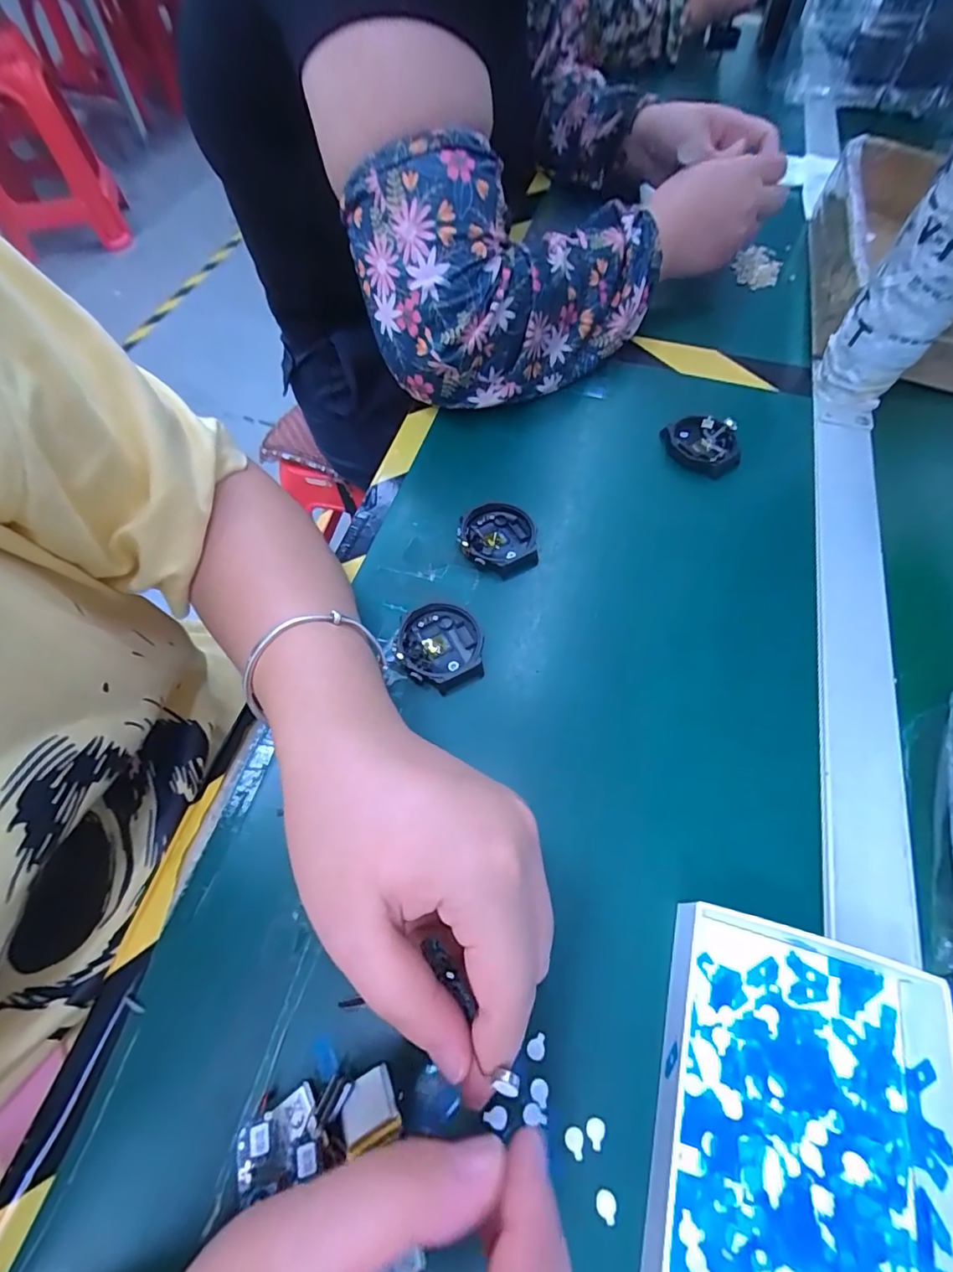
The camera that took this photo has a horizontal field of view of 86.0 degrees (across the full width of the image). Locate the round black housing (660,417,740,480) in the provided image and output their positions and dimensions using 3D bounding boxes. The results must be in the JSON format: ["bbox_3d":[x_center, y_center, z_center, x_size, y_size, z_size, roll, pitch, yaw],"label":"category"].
[{"bbox_3d":[0.168,-0.144,0.381,0.057,0.014,0.057,0,61,0],"label":"round black housing"}]

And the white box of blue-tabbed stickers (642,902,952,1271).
[{"bbox_3d":[0.120,0.206,0.179,0.108,0.022,0.181,13,62,7],"label":"white box of blue-tabbed stickers"}]

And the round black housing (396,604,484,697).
[{"bbox_3d":[-0.020,0.006,0.295,0.047,0.011,0.052,1,61,1],"label":"round black housing"}]

